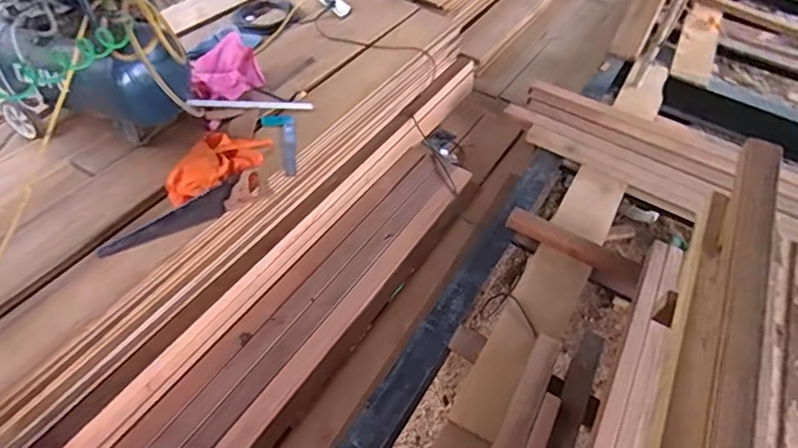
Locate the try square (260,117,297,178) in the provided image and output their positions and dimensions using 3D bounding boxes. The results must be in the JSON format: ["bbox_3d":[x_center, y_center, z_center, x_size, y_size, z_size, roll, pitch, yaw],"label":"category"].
[{"bbox_3d":[-0.375,-0.262,1.743,0.105,0.030,0.304,-11,51,-16],"label":"try square"}]

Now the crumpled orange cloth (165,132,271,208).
[{"bbox_3d":[-0.551,-0.200,1.621,0.360,0.044,0.219,-29,58,-28],"label":"crumpled orange cloth"}]

